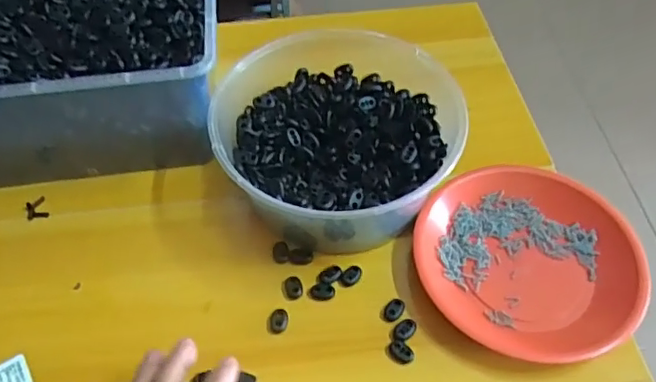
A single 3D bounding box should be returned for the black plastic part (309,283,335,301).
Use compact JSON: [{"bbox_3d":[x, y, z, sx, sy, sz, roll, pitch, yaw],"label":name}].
[{"bbox_3d":[-0.005,0.088,0.490,0.022,0.004,0.016,-2,52,-1],"label":"black plastic part"}]

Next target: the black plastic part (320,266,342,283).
[{"bbox_3d":[0.002,0.074,0.500,0.021,0.004,0.015,-33,59,-22],"label":"black plastic part"}]

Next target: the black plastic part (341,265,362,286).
[{"bbox_3d":[0.021,0.075,0.499,0.021,0.004,0.015,-38,61,-25],"label":"black plastic part"}]

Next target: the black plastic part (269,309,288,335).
[{"bbox_3d":[-0.042,0.110,0.475,0.016,0.004,0.022,0,52,0],"label":"black plastic part"}]

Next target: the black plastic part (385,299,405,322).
[{"bbox_3d":[0.058,0.102,0.481,0.015,0.004,0.021,20,55,15],"label":"black plastic part"}]

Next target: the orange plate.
[{"bbox_3d":[0.177,0.056,0.498,0.187,0.034,0.169,23,56,17],"label":"orange plate"}]

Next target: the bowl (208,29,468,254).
[{"bbox_3d":[0.013,-0.049,0.535,0.208,0.101,0.199,0,52,0],"label":"bowl"}]

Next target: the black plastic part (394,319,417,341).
[{"bbox_3d":[0.064,0.116,0.469,0.015,0.004,0.021,37,61,25],"label":"black plastic part"}]

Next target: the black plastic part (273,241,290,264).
[{"bbox_3d":[-0.043,0.056,0.516,0.015,0.004,0.023,-10,53,-7],"label":"black plastic part"}]

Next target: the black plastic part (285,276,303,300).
[{"bbox_3d":[-0.030,0.085,0.493,0.016,0.004,0.021,-1,52,0],"label":"black plastic part"}]

